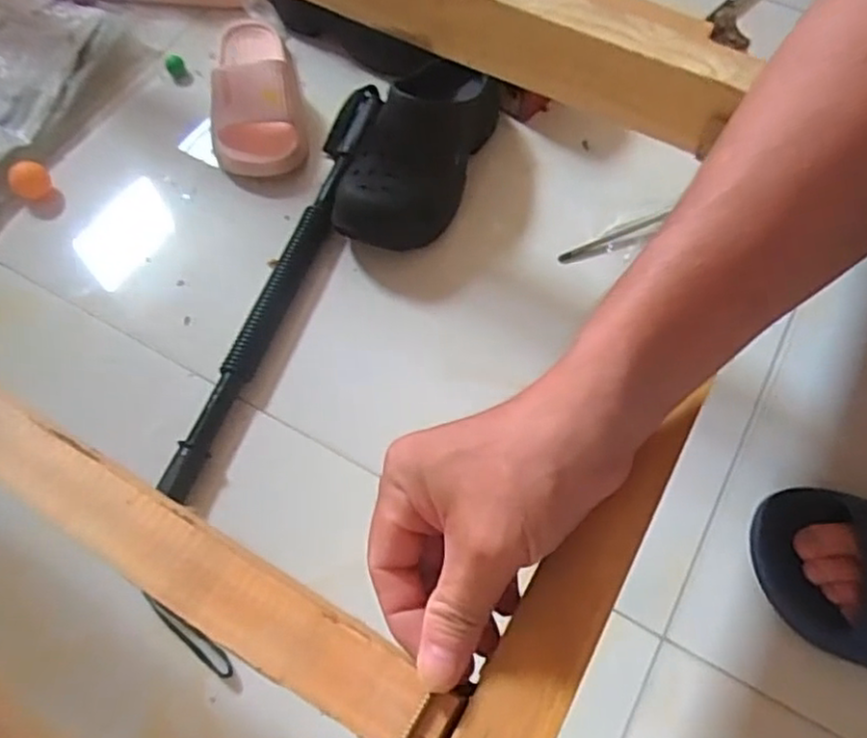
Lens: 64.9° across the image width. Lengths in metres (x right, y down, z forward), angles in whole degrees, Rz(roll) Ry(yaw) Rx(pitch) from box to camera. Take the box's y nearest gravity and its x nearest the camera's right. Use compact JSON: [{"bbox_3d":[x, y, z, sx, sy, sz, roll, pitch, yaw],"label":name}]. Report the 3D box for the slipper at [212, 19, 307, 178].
[{"bbox_3d":[-0.203,-0.326,0.785,0.100,0.076,0.238,-8,63,-3],"label":"slipper"}]

